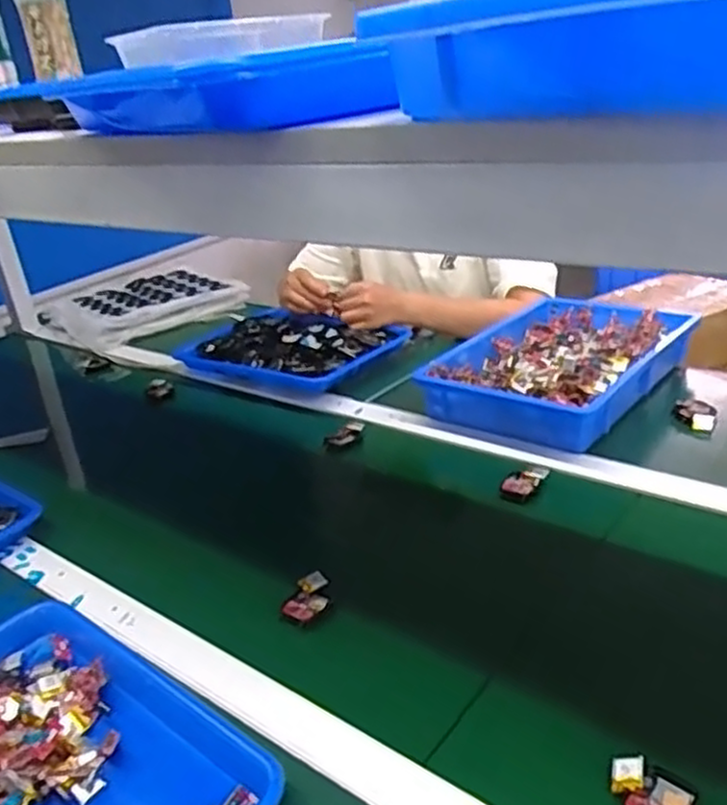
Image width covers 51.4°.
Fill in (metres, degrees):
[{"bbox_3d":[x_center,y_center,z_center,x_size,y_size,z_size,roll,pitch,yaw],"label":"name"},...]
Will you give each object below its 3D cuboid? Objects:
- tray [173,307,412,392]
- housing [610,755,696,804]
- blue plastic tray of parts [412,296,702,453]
[{"bbox_3d":[-0.112,-0.082,1.180,0.319,0.057,0.209,11,31,33],"label":"tray"},{"bbox_3d":[0.179,0.248,0.474,0.048,0.008,0.039,22,53,30],"label":"housing"},{"bbox_3d":[0.261,-0.050,1.002,0.257,0.064,0.333,13,32,36],"label":"blue plastic tray of parts"}]

